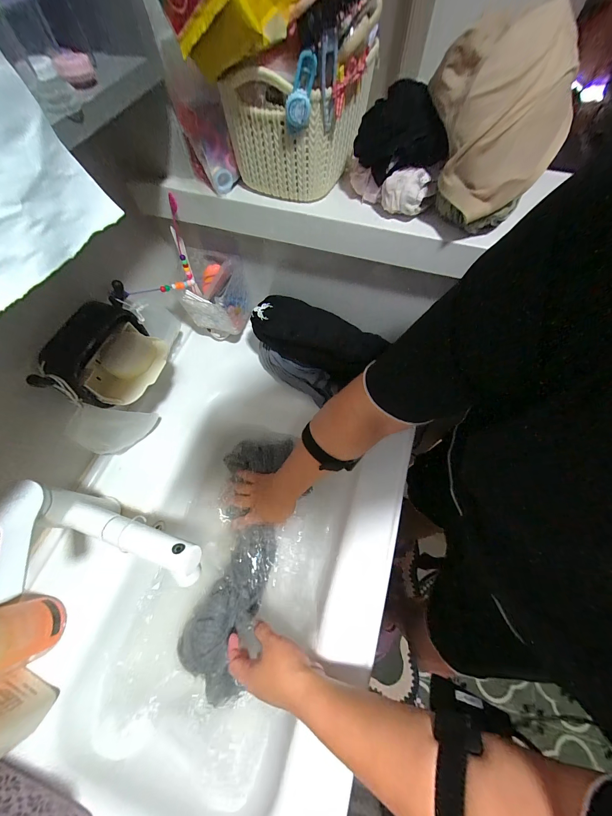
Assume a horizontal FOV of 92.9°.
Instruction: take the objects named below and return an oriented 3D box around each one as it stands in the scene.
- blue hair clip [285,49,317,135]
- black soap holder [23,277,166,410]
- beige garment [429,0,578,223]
[{"bbox_3d":[-0.005,-0.283,0.263,0.027,0.055,0.025,-3,65,-1],"label":"blue hair clip"},{"bbox_3d":[-0.248,-0.075,0.380,0.093,0.073,0.159,16,66,8],"label":"black soap holder"},{"bbox_3d":[0.170,-0.263,0.261,0.086,0.105,0.106,-23,66,-10],"label":"beige garment"}]

